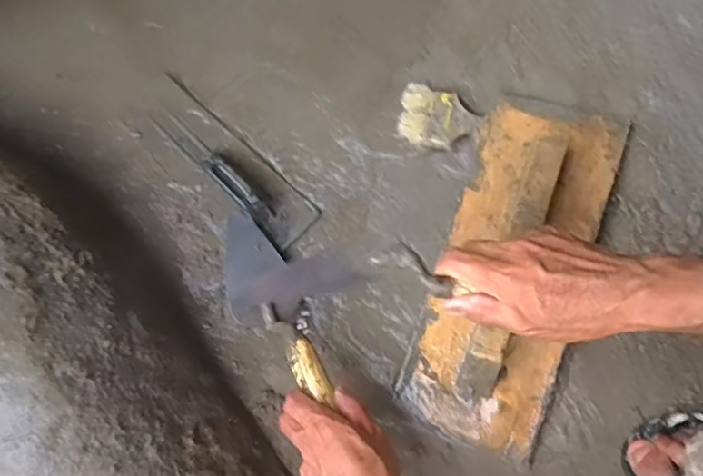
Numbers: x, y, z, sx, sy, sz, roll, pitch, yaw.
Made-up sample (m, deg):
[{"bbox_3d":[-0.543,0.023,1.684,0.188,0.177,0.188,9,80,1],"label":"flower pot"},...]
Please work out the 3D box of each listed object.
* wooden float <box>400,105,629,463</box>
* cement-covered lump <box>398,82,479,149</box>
[{"bbox_3d":[0.179,0.028,0.616,0.157,0.070,0.392,18,82,15],"label":"wooden float"},{"bbox_3d":[0.102,-0.149,0.703,0.095,0.020,0.071,29,81,6],"label":"cement-covered lump"}]

